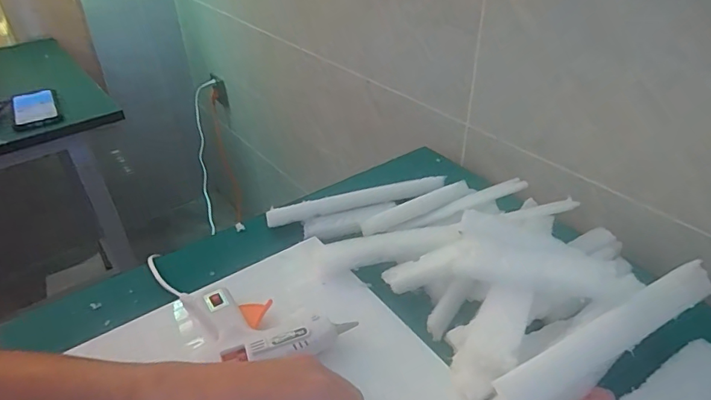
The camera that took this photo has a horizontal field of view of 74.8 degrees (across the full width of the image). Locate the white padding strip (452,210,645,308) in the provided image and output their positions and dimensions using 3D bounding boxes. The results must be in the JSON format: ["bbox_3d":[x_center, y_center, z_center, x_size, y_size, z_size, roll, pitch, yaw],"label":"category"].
[{"bbox_3d":[0.168,0.057,0.429,0.146,0.031,0.061,15,39,21],"label":"white padding strip"}]

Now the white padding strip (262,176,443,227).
[{"bbox_3d":[0.004,-0.002,0.604,0.235,0.021,0.025,-13,38,-10],"label":"white padding strip"}]

